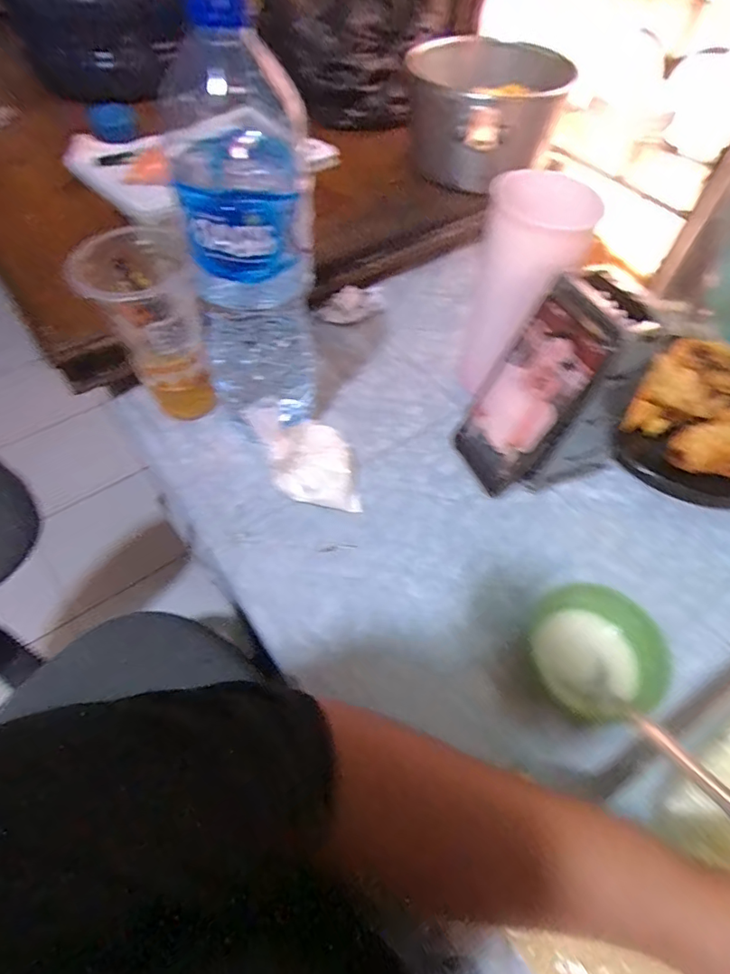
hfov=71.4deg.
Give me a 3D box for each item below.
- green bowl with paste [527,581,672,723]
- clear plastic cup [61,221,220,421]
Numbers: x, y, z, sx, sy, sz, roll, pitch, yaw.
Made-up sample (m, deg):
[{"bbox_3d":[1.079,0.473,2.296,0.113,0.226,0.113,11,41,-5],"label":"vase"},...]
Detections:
[{"bbox_3d":[0.164,0.117,0.365,0.083,0.040,0.086,1,55,-1],"label":"green bowl with paste"},{"bbox_3d":[-0.189,-0.133,0.459,0.079,0.166,0.078,1,55,-1],"label":"clear plastic cup"}]

